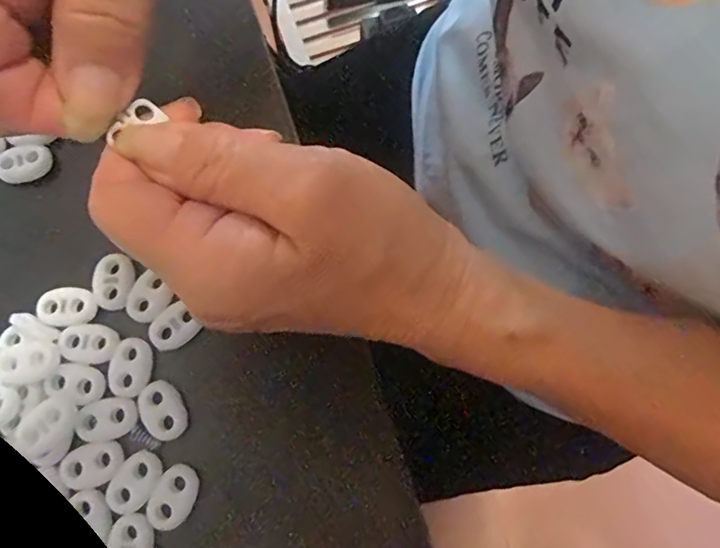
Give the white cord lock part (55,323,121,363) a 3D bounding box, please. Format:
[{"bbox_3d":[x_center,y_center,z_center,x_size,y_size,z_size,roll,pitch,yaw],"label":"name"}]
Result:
[{"bbox_3d":[-0.105,0.026,0.207,0.023,0.004,0.015,0,76,-1],"label":"white cord lock part"}]

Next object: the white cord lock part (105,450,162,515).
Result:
[{"bbox_3d":[-0.083,0.076,0.196,0.015,0.004,0.022,36,78,8],"label":"white cord lock part"}]

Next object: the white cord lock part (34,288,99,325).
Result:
[{"bbox_3d":[-0.116,0.013,0.213,0.023,0.004,0.014,-7,76,-3],"label":"white cord lock part"}]

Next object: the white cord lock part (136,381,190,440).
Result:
[{"bbox_3d":[-0.075,0.052,0.205,0.015,0.004,0.022,-30,78,-8],"label":"white cord lock part"}]

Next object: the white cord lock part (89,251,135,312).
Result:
[{"bbox_3d":[-0.099,0.002,0.213,0.016,0.004,0.022,7,76,1],"label":"white cord lock part"}]

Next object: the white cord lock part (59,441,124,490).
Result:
[{"bbox_3d":[-0.099,0.070,0.197,0.023,0.004,0.015,-14,77,-4],"label":"white cord lock part"}]

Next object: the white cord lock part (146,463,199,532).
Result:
[{"bbox_3d":[-0.068,0.081,0.194,0.014,0.004,0.022,23,77,5],"label":"white cord lock part"}]

